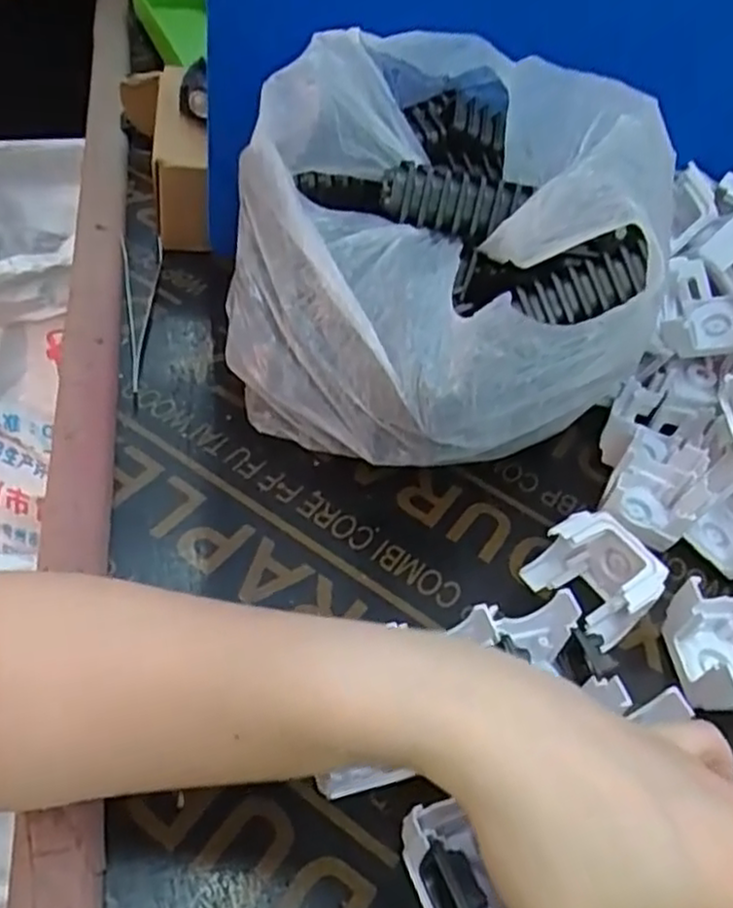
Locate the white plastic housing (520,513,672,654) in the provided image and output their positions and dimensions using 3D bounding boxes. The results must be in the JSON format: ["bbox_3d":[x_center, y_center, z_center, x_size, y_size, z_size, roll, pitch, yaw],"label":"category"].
[{"bbox_3d":[0.115,0.058,0.363,0.058,0.040,0.039,36,49,24],"label":"white plastic housing"}]

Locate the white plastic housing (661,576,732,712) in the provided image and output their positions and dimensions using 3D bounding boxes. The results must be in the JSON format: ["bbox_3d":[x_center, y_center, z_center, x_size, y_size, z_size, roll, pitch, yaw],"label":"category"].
[{"bbox_3d":[0.172,0.094,0.347,0.049,0.036,0.058,2,45,-10],"label":"white plastic housing"}]

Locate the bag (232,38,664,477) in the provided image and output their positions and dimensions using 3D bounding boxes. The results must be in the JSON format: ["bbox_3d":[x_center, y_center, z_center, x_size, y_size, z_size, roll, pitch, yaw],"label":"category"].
[{"bbox_3d":[0.046,-0.094,0.402,0.207,0.177,0.203,34,51,18],"label":"bag"}]

